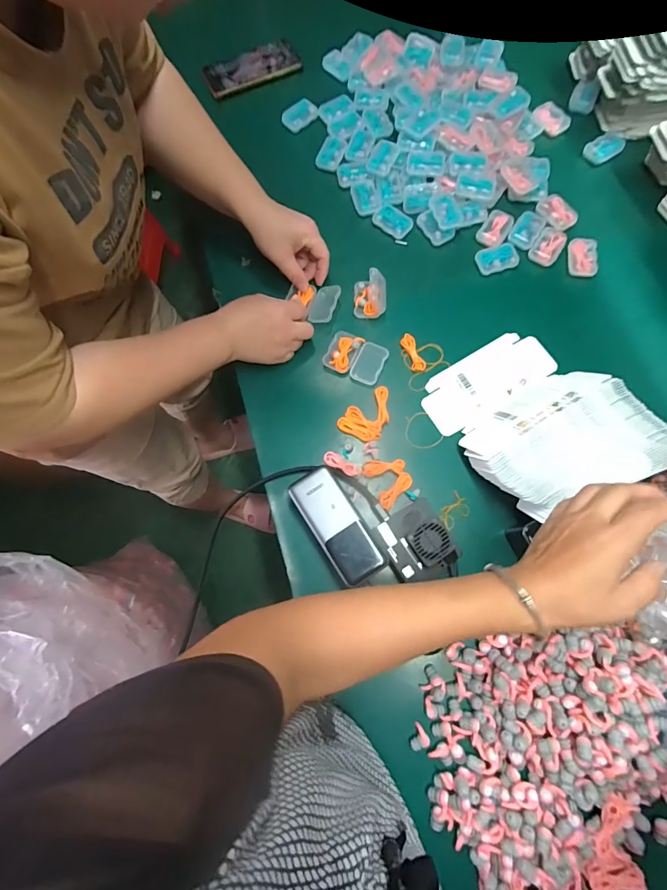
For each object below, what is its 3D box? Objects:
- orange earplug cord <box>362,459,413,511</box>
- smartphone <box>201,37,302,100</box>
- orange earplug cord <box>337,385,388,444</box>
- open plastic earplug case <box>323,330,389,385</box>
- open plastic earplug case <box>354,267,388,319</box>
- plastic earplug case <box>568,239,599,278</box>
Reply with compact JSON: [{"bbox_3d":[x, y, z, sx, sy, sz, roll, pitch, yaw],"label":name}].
[{"bbox_3d":[0.068,0.041,0.496,0.049,0.009,0.062,-26,75,-6],"label":"orange earplug cord"},{"bbox_3d":[-0.140,-0.642,0.694,0.163,0.011,0.078,-27,75,-7],"label":"smartphone"},{"bbox_3d":[0.046,-0.042,0.522,0.053,0.013,0.075,30,77,9],"label":"orange earplug cord"},{"bbox_3d":[0.030,-0.117,0.546,0.076,0.008,0.055,21,75,7],"label":"open plastic earplug case"},{"bbox_3d":[0.051,-0.205,0.555,0.044,0.040,0.052,1,74,1],"label":"open plastic earplug case"},{"bbox_3d":[0.354,-0.266,0.577,0.040,0.009,0.057,6,74,3],"label":"plastic earplug case"}]

